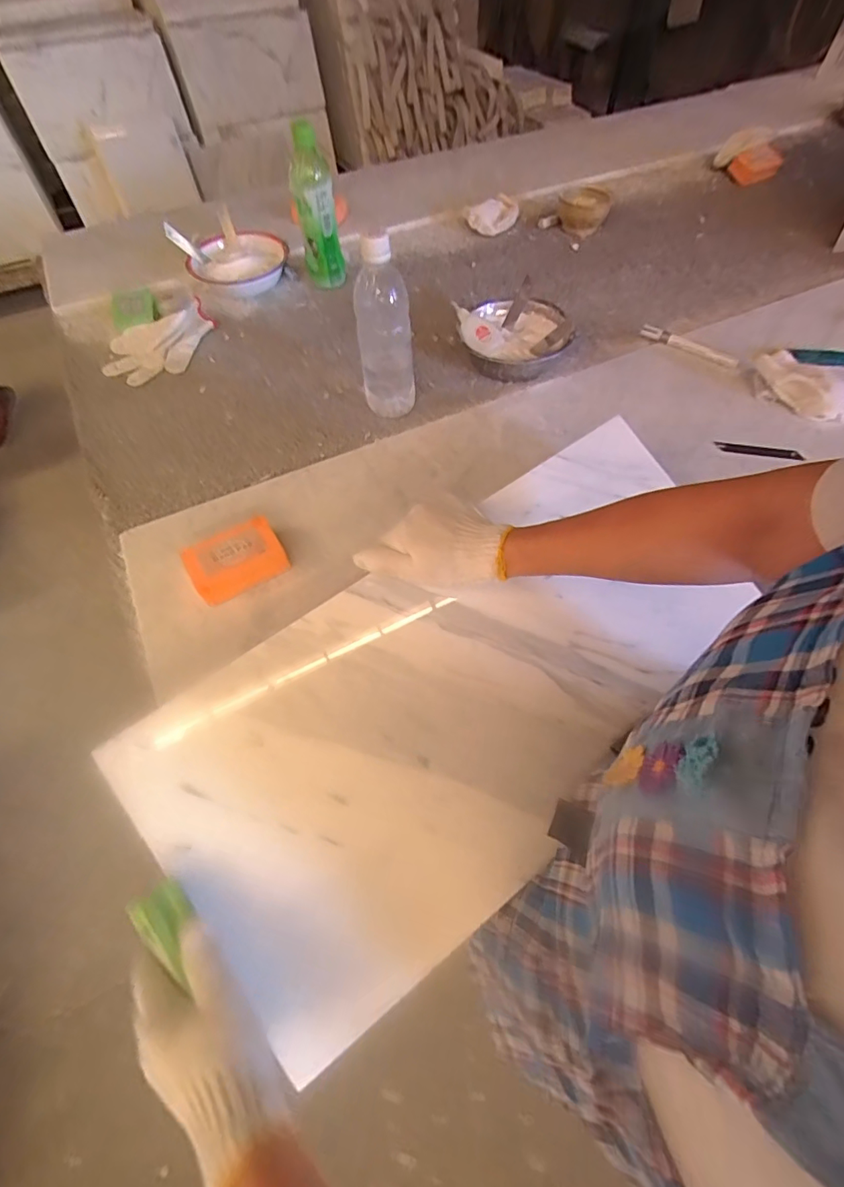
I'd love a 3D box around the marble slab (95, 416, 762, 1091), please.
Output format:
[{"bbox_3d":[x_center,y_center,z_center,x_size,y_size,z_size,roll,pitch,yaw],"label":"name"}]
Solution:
[{"bbox_3d":[0.050,0.081,0.456,0.579,0.014,0.300,-36,85,-15],"label":"marble slab"}]

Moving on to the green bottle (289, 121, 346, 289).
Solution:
[{"bbox_3d":[-0.164,-0.590,0.774,0.063,0.202,0.054,-13,59,-6],"label":"green bottle"}]

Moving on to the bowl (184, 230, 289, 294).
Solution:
[{"bbox_3d":[-0.313,-0.576,0.864,0.153,0.059,0.153,-1,59,2],"label":"bowl"}]

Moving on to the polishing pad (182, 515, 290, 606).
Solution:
[{"bbox_3d":[-0.192,-0.035,0.509,0.093,0.024,0.063,-32,63,-16],"label":"polishing pad"}]

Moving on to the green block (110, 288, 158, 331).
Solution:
[{"bbox_3d":[-0.458,-0.456,0.784,0.069,0.018,0.102,-16,59,-8],"label":"green block"}]

